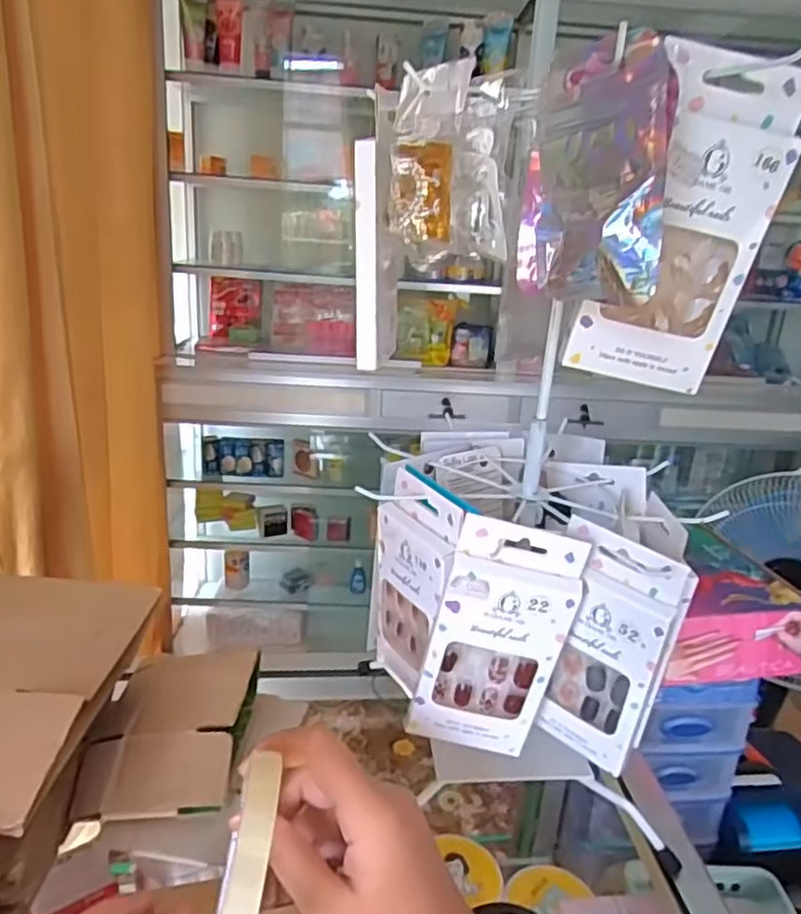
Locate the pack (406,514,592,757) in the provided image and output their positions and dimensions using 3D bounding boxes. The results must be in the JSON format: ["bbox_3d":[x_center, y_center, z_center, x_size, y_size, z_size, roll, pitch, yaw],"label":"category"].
[{"bbox_3d":[0.057,0.103,0.379,0.081,0.141,0.020,12,21,0],"label":"pack"}]

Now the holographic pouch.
[{"bbox_3d":[0.074,-0.112,0.273,0.007,0.093,0.070,-12,21,-35],"label":"holographic pouch"}]

